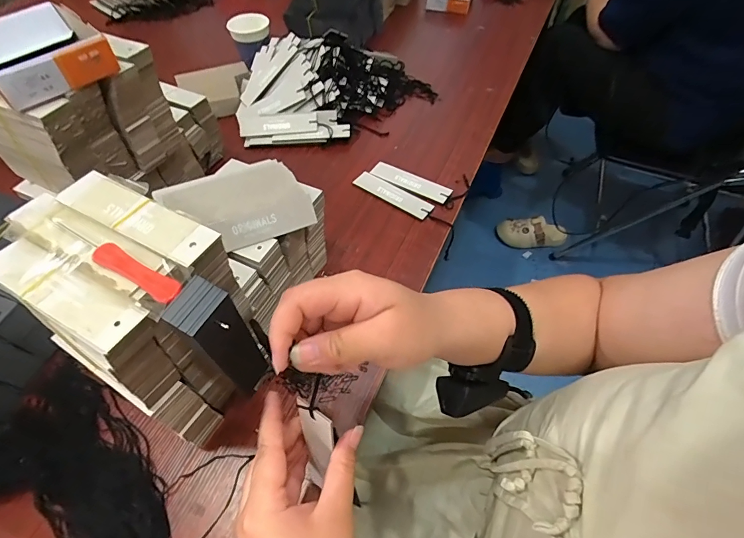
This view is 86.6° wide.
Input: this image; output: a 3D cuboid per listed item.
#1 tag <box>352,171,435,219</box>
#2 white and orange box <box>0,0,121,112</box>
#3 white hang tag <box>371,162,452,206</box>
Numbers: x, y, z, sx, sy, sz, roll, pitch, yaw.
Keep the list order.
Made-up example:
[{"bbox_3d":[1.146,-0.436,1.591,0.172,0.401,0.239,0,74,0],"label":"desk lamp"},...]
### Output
[{"bbox_3d":[0.032,-0.111,0.584,0.124,0.006,0.033,33,66,20],"label":"tag"},{"bbox_3d":[-0.308,-0.204,0.368,0.111,0.031,0.104,36,61,22],"label":"white and orange box"},{"bbox_3d":[0.056,-0.130,0.582,0.124,0.005,0.034,26,58,17],"label":"white hang tag"}]

